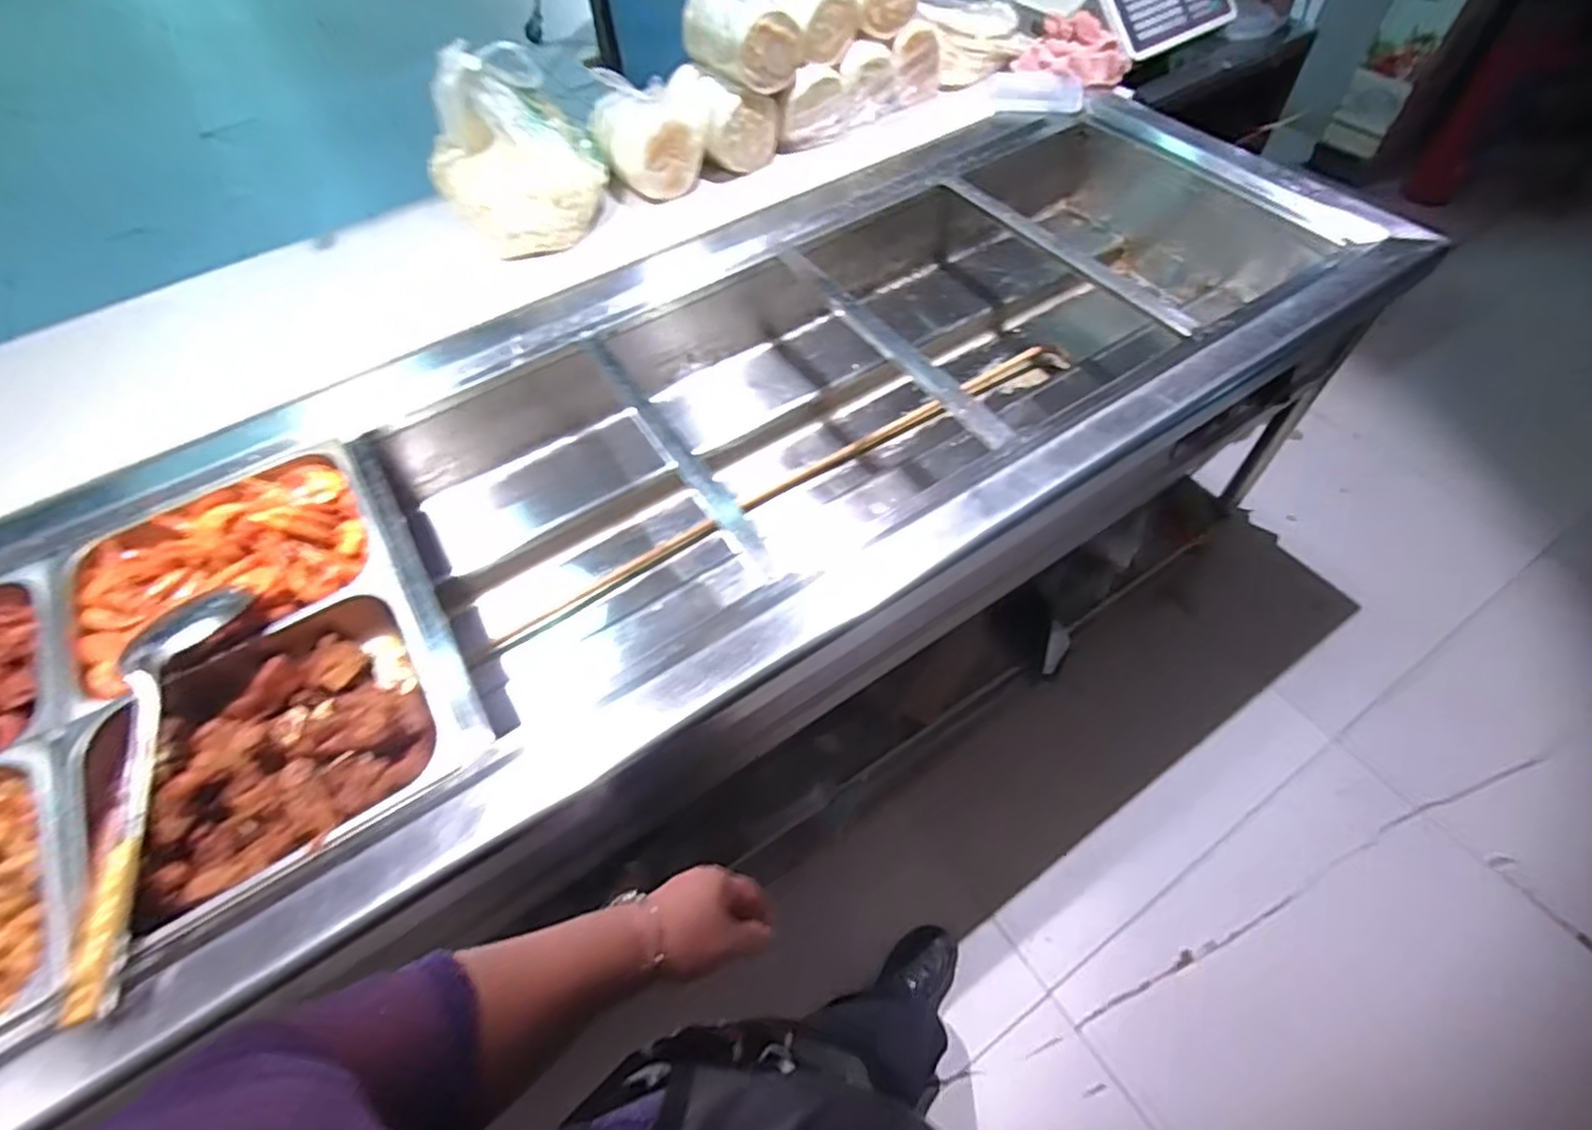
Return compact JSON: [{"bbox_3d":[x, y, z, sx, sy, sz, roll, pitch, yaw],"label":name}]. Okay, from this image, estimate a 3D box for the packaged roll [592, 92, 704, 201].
[{"bbox_3d":[-0.242,-0.692,1.137,0.164,0.107,0.153,-1,56,2],"label":"packaged roll"}]

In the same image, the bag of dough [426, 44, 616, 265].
[{"bbox_3d":[-0.432,-0.630,1.054,0.250,0.203,0.221,-16,57,-8],"label":"bag of dough"}]

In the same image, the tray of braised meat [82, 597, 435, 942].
[{"bbox_3d":[-0.490,0.176,0.667,0.279,0.101,0.240,-38,62,-21],"label":"tray of braised meat"}]

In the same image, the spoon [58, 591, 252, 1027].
[{"bbox_3d":[-0.574,0.187,0.612,0.107,0.060,0.375,-11,56,-5],"label":"spoon"}]

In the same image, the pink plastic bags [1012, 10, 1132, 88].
[{"bbox_3d":[0.510,-0.933,1.274,0.189,0.068,0.128,30,62,21],"label":"pink plastic bags"}]

